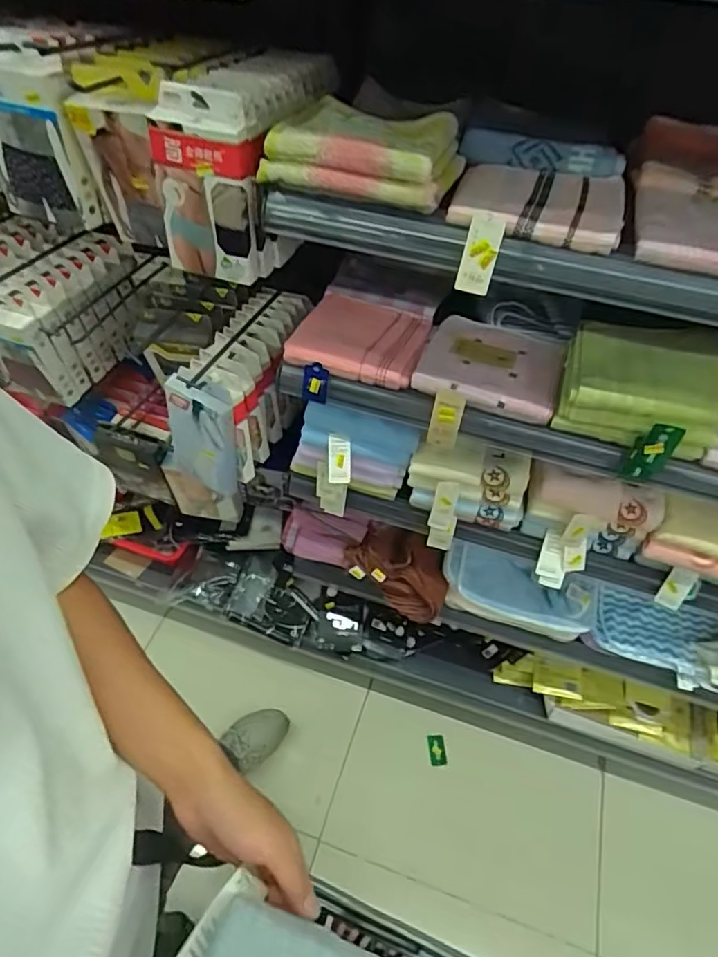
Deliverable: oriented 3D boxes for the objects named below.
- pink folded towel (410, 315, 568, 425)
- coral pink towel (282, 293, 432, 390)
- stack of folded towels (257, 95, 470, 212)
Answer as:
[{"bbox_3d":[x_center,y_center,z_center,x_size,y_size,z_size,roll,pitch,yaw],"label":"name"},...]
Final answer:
[{"bbox_3d":[0.191,-0.173,0.797,0.194,0.039,0.182,17,50,10],"label":"pink folded towel"},{"bbox_3d":[0.003,-0.214,0.825,0.189,0.035,0.164,15,49,9],"label":"coral pink towel"},{"bbox_3d":[0.011,-0.366,0.604,0.190,0.055,0.150,16,49,10],"label":"stack of folded towels"}]

